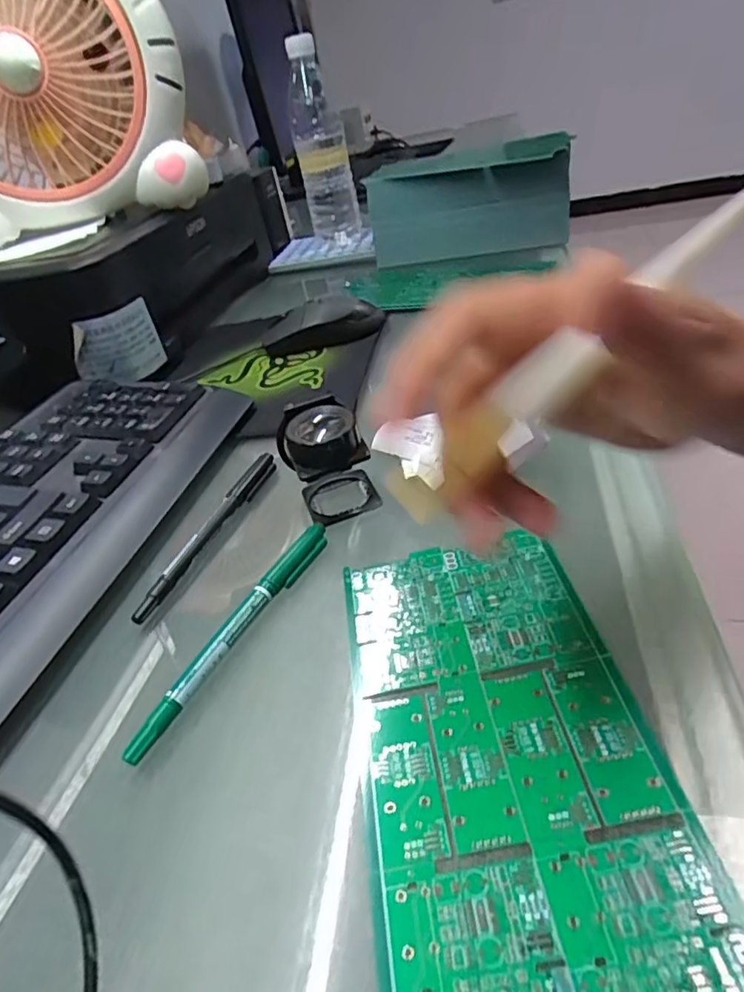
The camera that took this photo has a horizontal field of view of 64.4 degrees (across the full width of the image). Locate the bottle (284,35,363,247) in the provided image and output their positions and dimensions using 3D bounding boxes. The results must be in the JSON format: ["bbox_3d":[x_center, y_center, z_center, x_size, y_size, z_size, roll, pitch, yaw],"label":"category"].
[{"bbox_3d":[-0.061,-0.436,0.750,0.068,0.221,0.054,-10,35,4],"label":"bottle"}]

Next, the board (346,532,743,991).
[{"bbox_3d":[0.045,0.089,0.206,0.097,0.004,0.209,-12,35,2],"label":"board"}]

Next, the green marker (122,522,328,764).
[{"bbox_3d":[-0.060,0.057,0.273,0.015,0.008,0.140,9,41,28],"label":"green marker"}]

